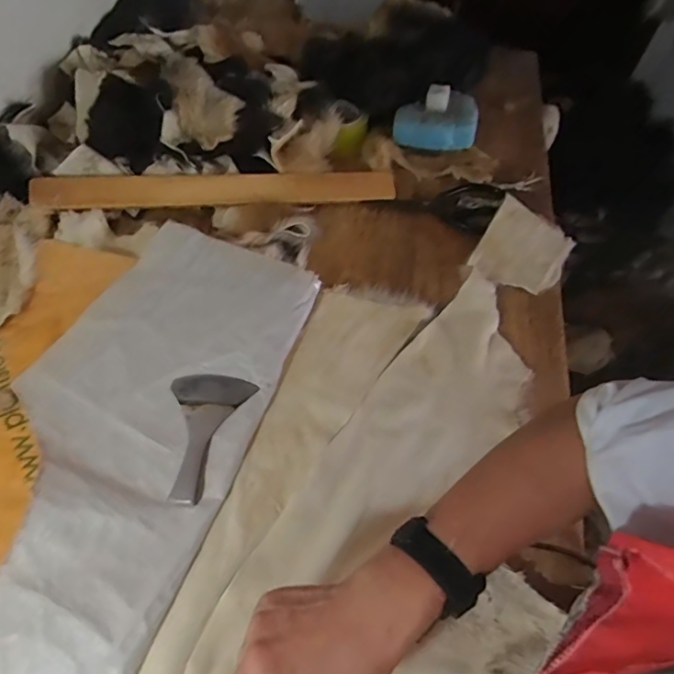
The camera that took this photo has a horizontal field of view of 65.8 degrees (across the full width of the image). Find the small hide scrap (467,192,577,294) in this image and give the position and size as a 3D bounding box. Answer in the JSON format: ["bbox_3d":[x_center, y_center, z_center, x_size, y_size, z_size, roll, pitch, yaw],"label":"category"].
[{"bbox_3d":[0.257,-0.124,0.709,0.113,0.041,0.151,26,56,15],"label":"small hide scrap"}]

